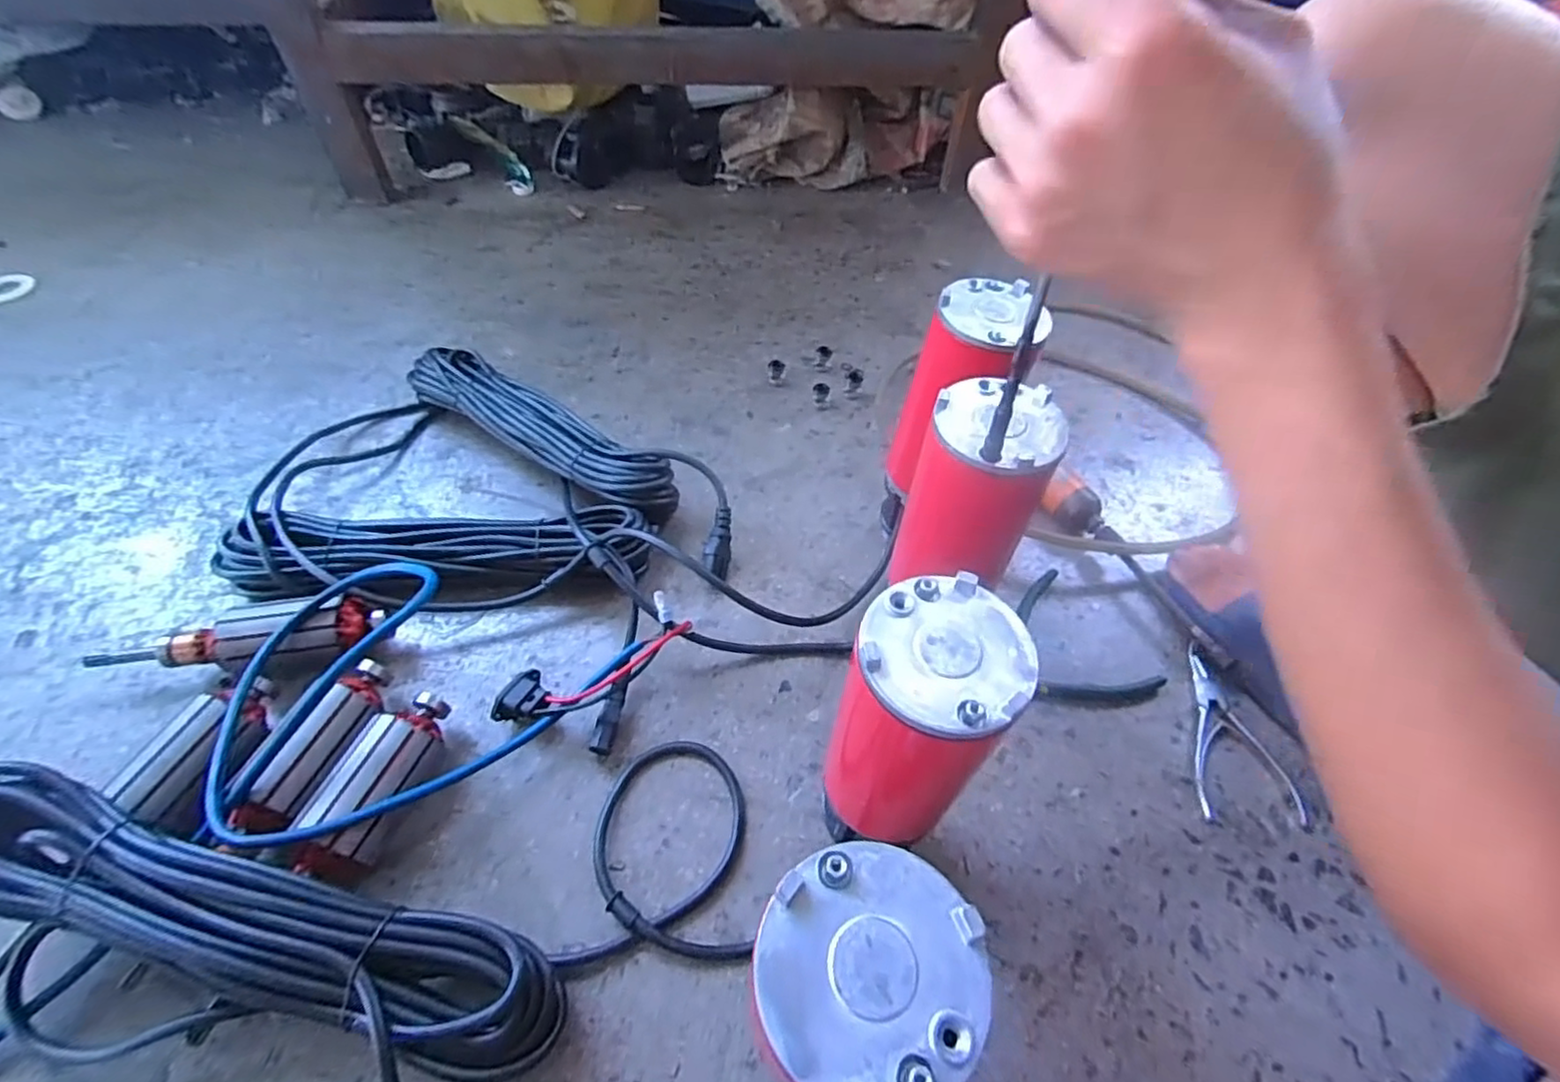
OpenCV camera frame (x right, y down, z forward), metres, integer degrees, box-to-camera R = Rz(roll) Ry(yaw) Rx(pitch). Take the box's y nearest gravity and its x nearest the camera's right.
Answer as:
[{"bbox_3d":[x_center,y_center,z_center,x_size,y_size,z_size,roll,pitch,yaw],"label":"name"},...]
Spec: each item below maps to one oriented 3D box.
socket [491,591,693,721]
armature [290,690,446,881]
[{"bbox_3d":[-0.139,0.094,0.506,0.153,0.046,0.067,-25,56,-4],"label":"socket"},{"bbox_3d":[-0.262,0.160,0.449,0.056,0.059,0.120,15,53,10],"label":"armature"}]

